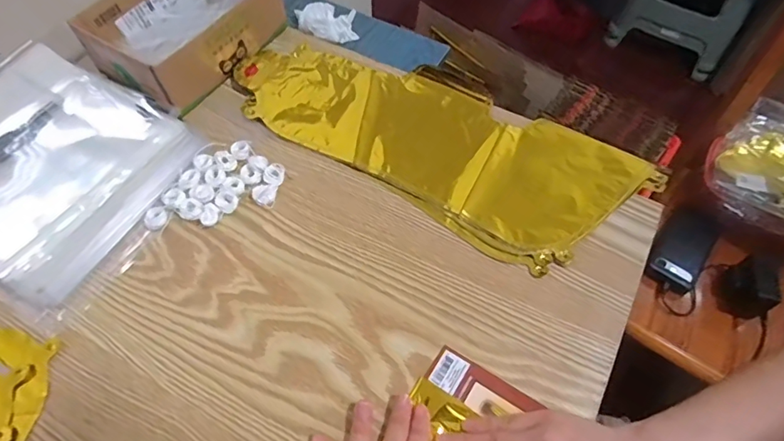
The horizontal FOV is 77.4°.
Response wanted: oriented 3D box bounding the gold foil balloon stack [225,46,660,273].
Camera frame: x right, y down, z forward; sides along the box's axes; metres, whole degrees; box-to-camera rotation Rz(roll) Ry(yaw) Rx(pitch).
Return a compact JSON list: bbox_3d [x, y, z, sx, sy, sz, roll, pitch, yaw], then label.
[{"bbox_3d":[0.039,-0.093,0.499,0.400,0.014,0.170,30,64,16],"label":"gold foil balloon stack"}]

